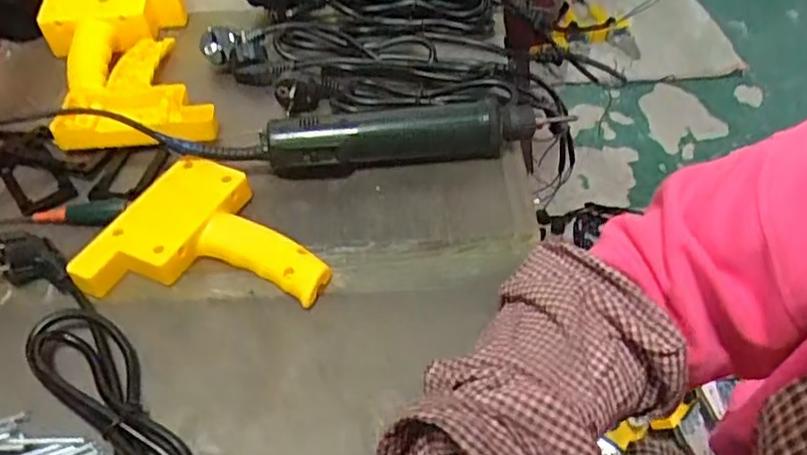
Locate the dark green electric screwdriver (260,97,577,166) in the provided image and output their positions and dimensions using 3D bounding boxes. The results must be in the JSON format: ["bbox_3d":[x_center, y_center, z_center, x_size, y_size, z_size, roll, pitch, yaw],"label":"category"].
[{"bbox_3d":[0.004,-0.074,0.505,0.228,0.041,0.041,-10,49,-8],"label":"dark green electric screwdriver"}]

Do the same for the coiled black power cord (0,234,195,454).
[{"bbox_3d":[-0.167,0.103,0.357,0.047,0.030,0.310,-35,56,-26],"label":"coiled black power cord"}]

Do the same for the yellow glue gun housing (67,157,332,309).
[{"bbox_3d":[-0.133,0.000,0.446,0.168,0.031,0.112,2,49,3],"label":"yellow glue gun housing"}]

